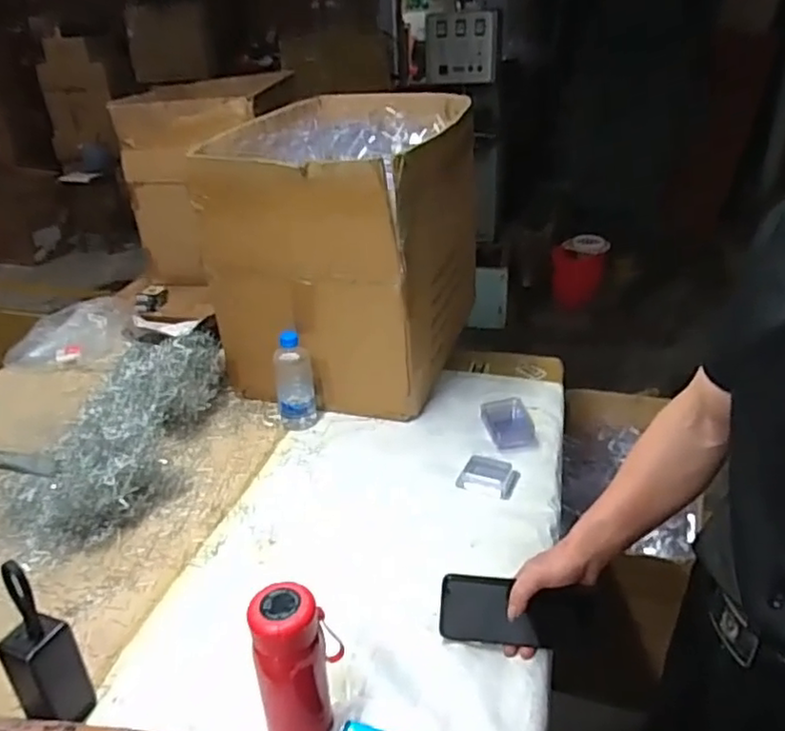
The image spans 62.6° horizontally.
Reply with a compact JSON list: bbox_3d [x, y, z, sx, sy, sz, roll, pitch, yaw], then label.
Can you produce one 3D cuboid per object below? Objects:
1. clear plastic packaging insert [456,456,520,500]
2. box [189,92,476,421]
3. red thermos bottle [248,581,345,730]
[{"bbox_3d":[0.157,0.180,1.057,0.089,0.017,0.072,11,31,23],"label":"clear plastic packaging insert"},{"bbox_3d":[-0.074,-0.243,1.334,0.420,0.498,0.570,6,29,14],"label":"box"},{"bbox_3d":[-0.093,0.308,0.658,0.086,0.180,0.059,-8,29,-10],"label":"red thermos bottle"}]

